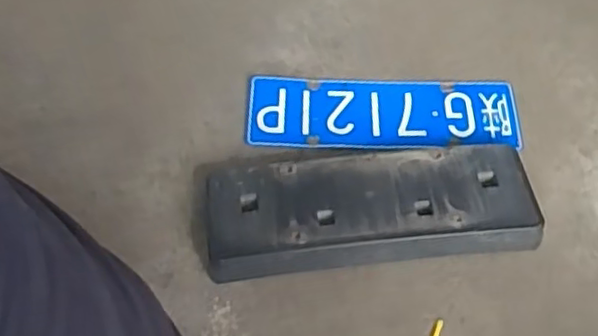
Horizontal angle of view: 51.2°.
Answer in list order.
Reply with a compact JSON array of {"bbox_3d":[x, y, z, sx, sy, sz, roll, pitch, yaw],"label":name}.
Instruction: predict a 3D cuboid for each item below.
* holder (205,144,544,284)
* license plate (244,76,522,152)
[{"bbox_3d":[0.102,0.055,0.903,0.469,0.060,0.170,-6,60,-3],"label":"holder"},{"bbox_3d":[0.133,-0.085,1.014,0.434,0.013,0.144,0,58,2],"label":"license plate"}]

